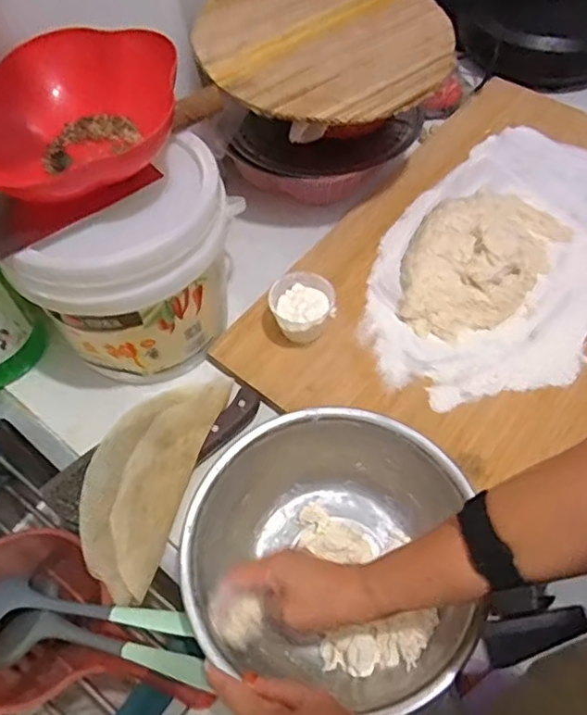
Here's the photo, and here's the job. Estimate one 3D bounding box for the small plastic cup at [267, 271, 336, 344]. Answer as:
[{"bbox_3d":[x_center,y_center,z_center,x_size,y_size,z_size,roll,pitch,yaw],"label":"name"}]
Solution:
[{"bbox_3d":[0.012,-0.053,0.720,0.074,0.054,0.081,-2,57,2],"label":"small plastic cup"}]

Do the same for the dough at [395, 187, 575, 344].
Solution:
[{"bbox_3d":[0.234,-0.136,0.769,0.154,0.050,0.272,33,65,22],"label":"dough"}]

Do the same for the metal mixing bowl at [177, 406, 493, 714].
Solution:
[{"bbox_3d":[0.029,0.177,0.567,0.232,0.097,0.235,-2,57,2],"label":"metal mixing bowl"}]

